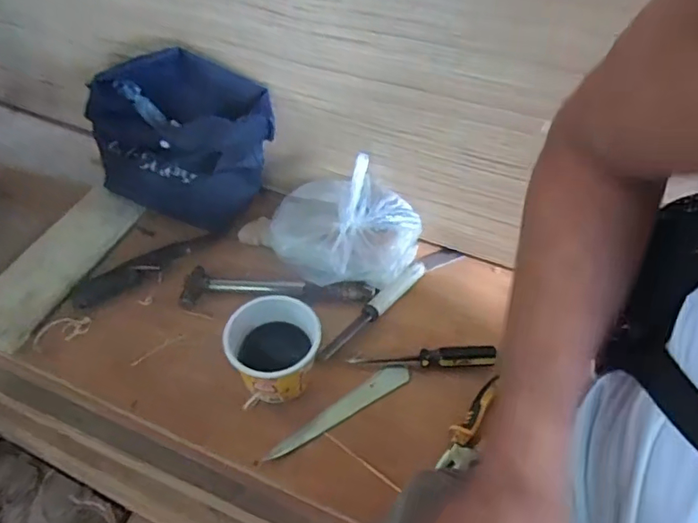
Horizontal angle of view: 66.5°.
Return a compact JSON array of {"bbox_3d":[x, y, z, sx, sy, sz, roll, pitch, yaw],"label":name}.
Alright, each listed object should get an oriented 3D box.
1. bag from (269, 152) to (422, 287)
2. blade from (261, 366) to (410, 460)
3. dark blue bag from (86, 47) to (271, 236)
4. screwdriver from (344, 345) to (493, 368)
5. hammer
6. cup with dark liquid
[{"bbox_3d":[-0.002,-0.049,0.679,0.184,0.095,0.153,30,57,18],"label":"bag"},{"bbox_3d":[-0.010,0.159,0.573,0.175,0.007,0.026,-26,55,-20],"label":"blade"},{"bbox_3d":[-0.219,-0.163,0.719,0.234,0.185,0.127,12,54,6],"label":"dark blue bag"},{"bbox_3d":[0.083,0.105,0.602,0.159,0.018,0.025,2,50,1],"label":"screwdriver"},{"bbox_3d":[-0.087,0.032,0.661,0.234,0.029,0.056,3,50,1],"label":"hammer"},{"bbox_3d":[-0.078,0.097,0.572,0.094,0.079,0.091,2,53,-2],"label":"cup with dark liquid"}]

